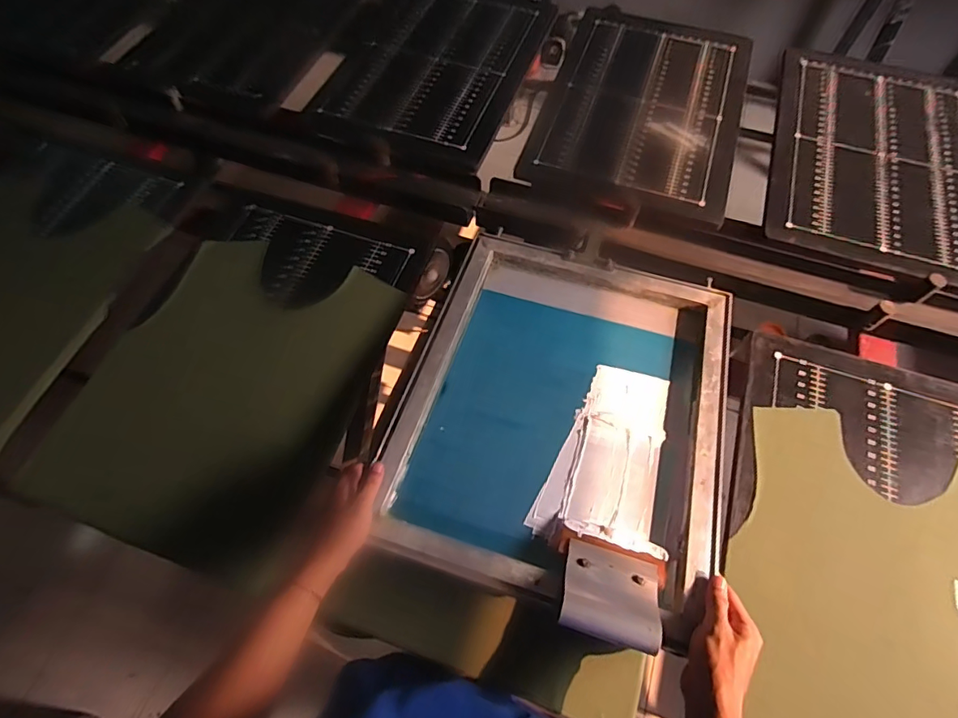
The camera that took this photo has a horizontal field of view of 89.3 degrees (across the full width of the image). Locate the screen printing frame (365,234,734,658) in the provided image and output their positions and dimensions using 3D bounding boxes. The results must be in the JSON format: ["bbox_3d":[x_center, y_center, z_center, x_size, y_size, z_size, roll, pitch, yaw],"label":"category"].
[{"bbox_3d":[0.117,0.059,0.661,0.407,0.050,0.504,15,61,10],"label":"screen printing frame"}]

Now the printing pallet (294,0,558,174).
[{"bbox_3d":[-0.099,-0.655,1.082,0.400,0.041,0.613,18,66,7],"label":"printing pallet"}]

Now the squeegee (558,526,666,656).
[{"bbox_3d":[0.140,0.253,0.530,0.115,0.030,0.112,16,35,9],"label":"squeegee"}]

